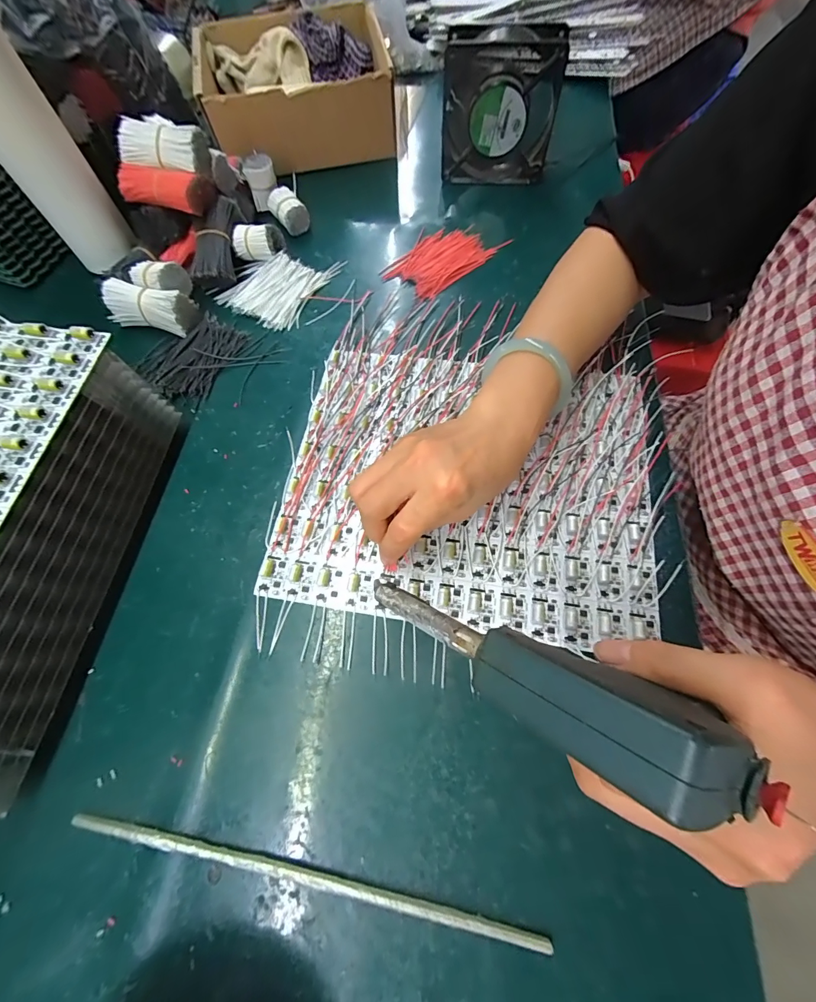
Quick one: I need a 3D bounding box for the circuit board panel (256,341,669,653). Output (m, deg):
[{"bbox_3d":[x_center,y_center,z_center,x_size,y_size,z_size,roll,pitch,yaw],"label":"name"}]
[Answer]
[{"bbox_3d":[0.047,-0.024,0.316,0.283,0.014,0.238,8,67,5],"label":"circuit board panel"}]

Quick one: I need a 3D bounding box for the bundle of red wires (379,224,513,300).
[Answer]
[{"bbox_3d":[0.036,-0.270,0.424,0.088,0.008,0.119,35,72,15],"label":"bundle of red wires"}]

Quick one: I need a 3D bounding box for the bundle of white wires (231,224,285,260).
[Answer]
[{"bbox_3d":[-0.164,-0.282,0.421,0.053,0.023,0.032,-10,66,-3],"label":"bundle of white wires"}]

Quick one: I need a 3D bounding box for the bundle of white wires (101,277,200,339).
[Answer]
[{"bbox_3d":[-0.257,-0.192,0.383,0.088,0.033,0.035,12,67,7],"label":"bundle of white wires"}]

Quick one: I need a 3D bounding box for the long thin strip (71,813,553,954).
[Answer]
[{"bbox_3d":[-0.061,0.212,0.218,0.274,0.007,0.010,9,67,5],"label":"long thin strip"}]

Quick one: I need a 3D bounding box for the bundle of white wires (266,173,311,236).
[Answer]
[{"bbox_3d":[-0.139,-0.341,0.448,0.038,0.032,0.047,-22,68,-8],"label":"bundle of white wires"}]

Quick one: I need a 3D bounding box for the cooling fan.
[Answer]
[{"bbox_3d":[0.101,-0.429,0.430,0.121,0.121,0.043,7,67,5],"label":"cooling fan"}]

